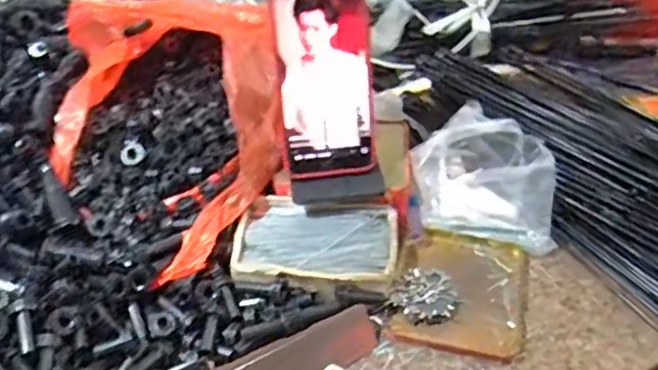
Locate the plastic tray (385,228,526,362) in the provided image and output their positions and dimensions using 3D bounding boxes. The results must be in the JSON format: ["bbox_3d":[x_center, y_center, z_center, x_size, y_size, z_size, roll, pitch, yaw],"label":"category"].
[{"bbox_3d":[0.107,0.084,0.542,0.101,0.011,0.124,9,42,9],"label":"plastic tray"}]

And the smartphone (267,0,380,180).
[{"bbox_3d":[-0.002,-0.089,0.543,0.079,0.163,0.017,-9,17,-10],"label":"smartphone"}]

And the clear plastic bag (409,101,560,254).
[{"bbox_3d":[0.139,-0.014,0.590,0.128,0.084,0.097,11,43,11],"label":"clear plastic bag"}]

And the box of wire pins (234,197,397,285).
[{"bbox_3d":[-0.010,0.048,0.544,0.125,0.018,0.084,4,42,3],"label":"box of wire pins"}]

